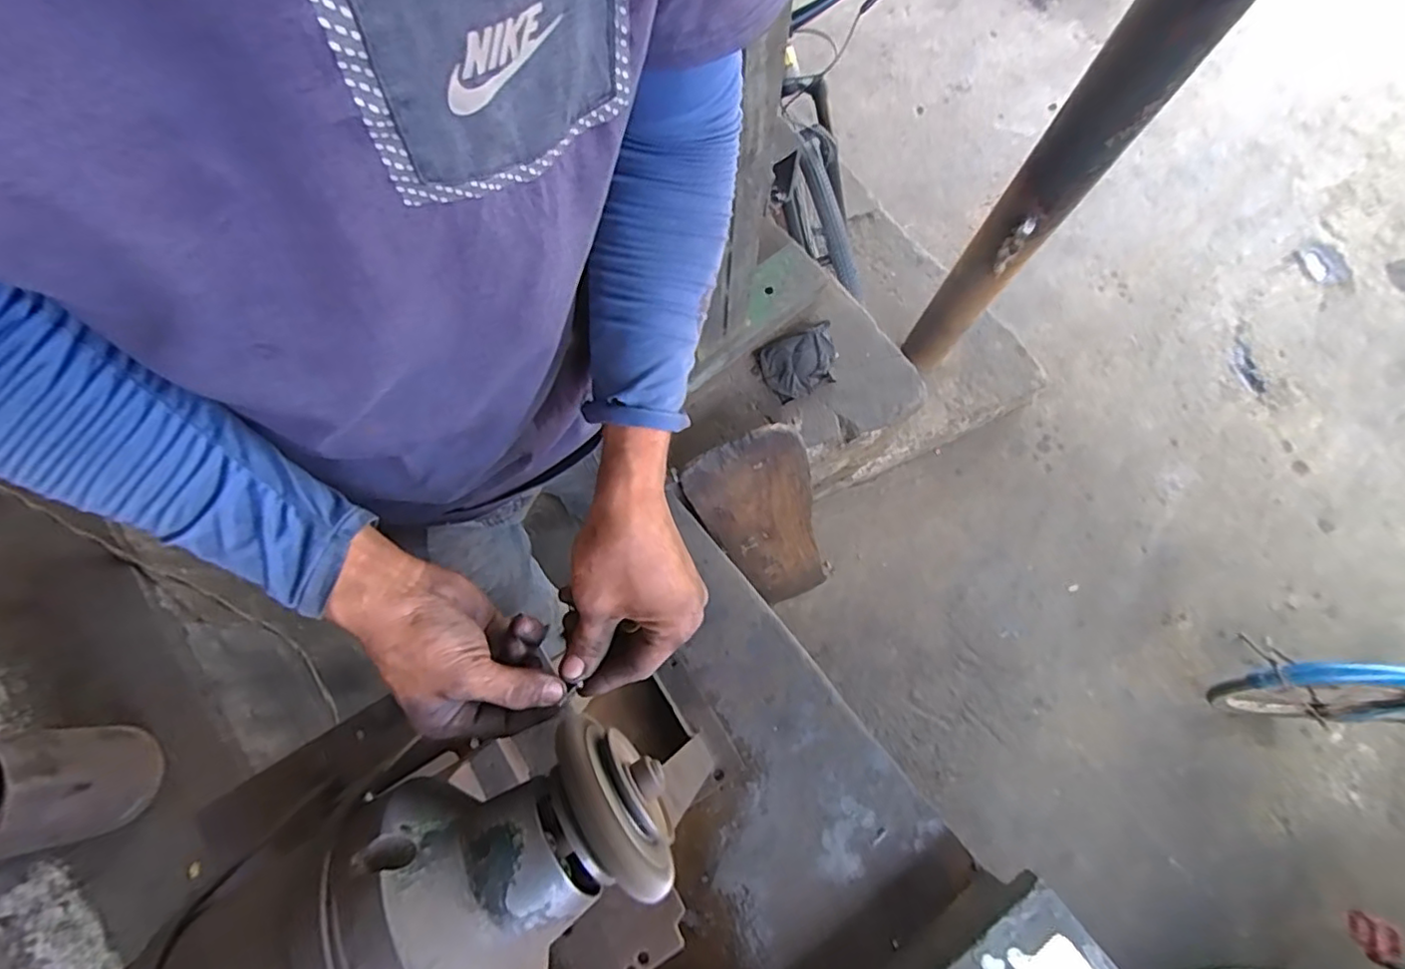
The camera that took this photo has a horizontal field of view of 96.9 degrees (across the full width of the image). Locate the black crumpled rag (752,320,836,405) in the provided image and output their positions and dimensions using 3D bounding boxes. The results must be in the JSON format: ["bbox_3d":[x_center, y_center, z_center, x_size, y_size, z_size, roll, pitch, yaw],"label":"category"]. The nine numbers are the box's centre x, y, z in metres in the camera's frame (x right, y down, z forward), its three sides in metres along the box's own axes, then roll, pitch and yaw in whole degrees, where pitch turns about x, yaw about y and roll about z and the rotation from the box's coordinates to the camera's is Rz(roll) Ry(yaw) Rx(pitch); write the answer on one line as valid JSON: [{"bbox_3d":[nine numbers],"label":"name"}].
[{"bbox_3d":[0.217,-0.271,1.395,0.172,0.037,0.140,-22,78,-4],"label":"black crumpled rag"}]

